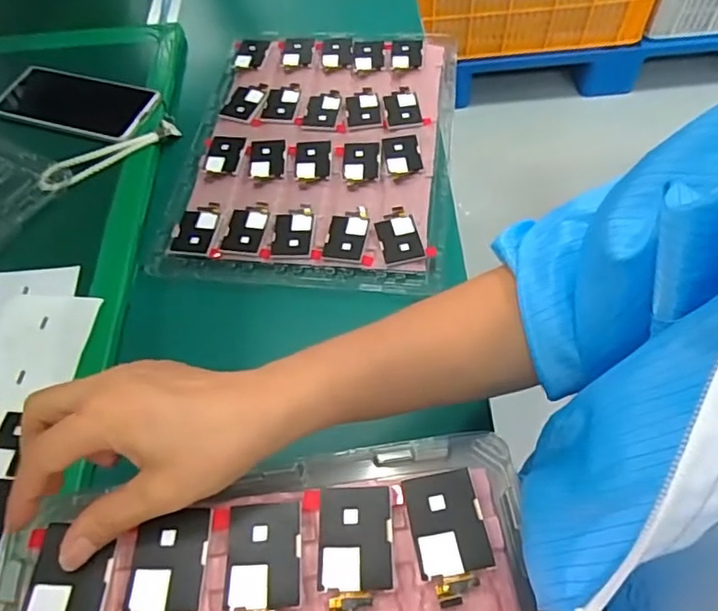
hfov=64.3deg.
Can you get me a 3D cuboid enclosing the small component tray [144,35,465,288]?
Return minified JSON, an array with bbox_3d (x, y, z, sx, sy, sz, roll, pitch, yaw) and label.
[{"bbox_3d":[-0.043,-0.162,0.556,0.253,0.015,0.326,6,59,5],"label":"small component tray"}]

